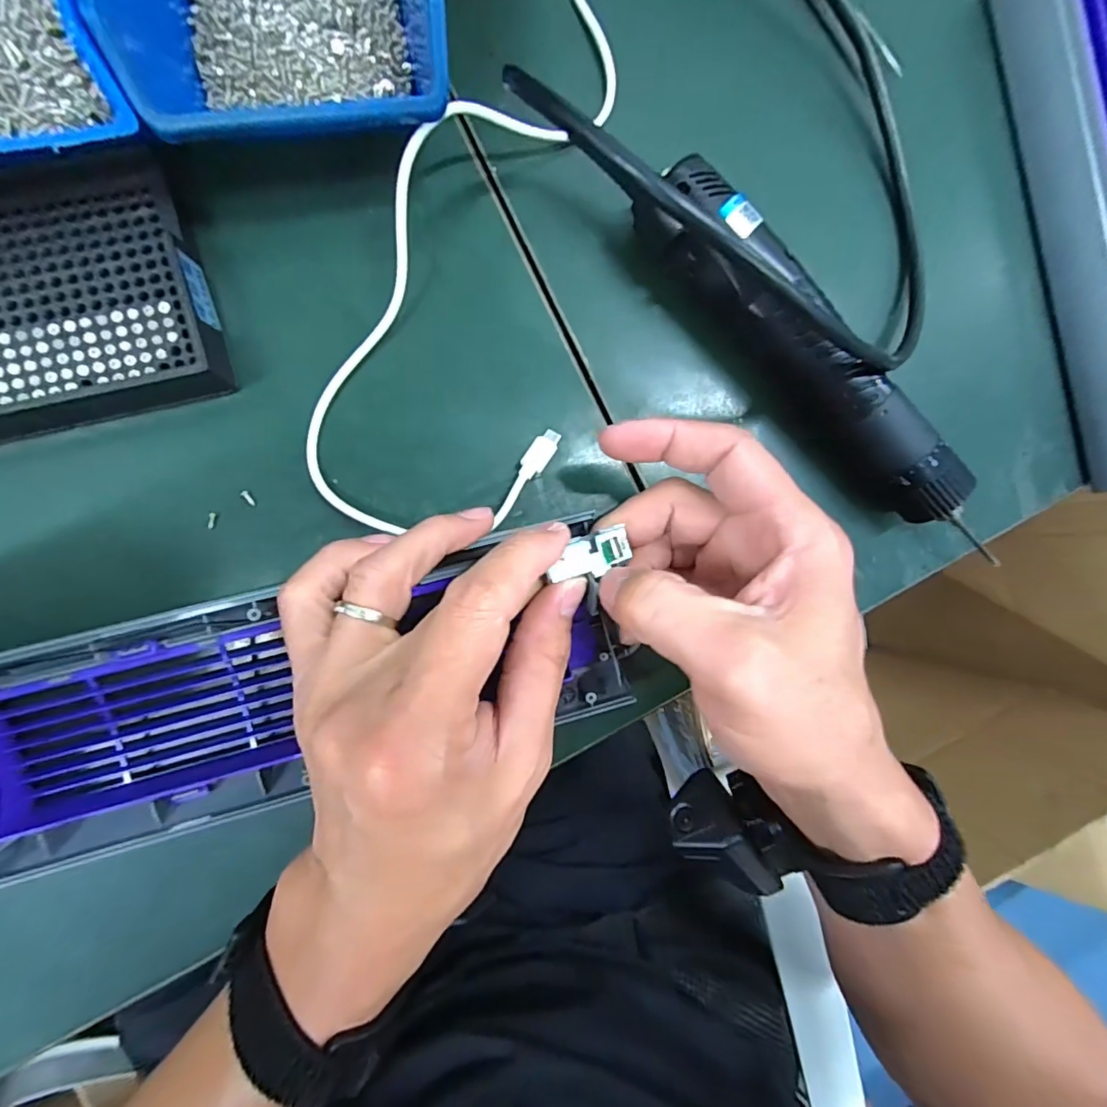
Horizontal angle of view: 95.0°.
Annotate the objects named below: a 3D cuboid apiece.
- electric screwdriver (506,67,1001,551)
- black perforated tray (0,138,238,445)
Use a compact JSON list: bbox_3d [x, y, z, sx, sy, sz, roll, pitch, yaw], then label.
[{"bbox_3d":[0.115,-0.089,0.235,0.191,0.043,0.030,44,84,-6],"label":"electric screwdriver"},{"bbox_3d":[-0.214,-0.098,0.199,0.140,0.019,0.097,-18,93,-9],"label":"black perforated tray"}]

